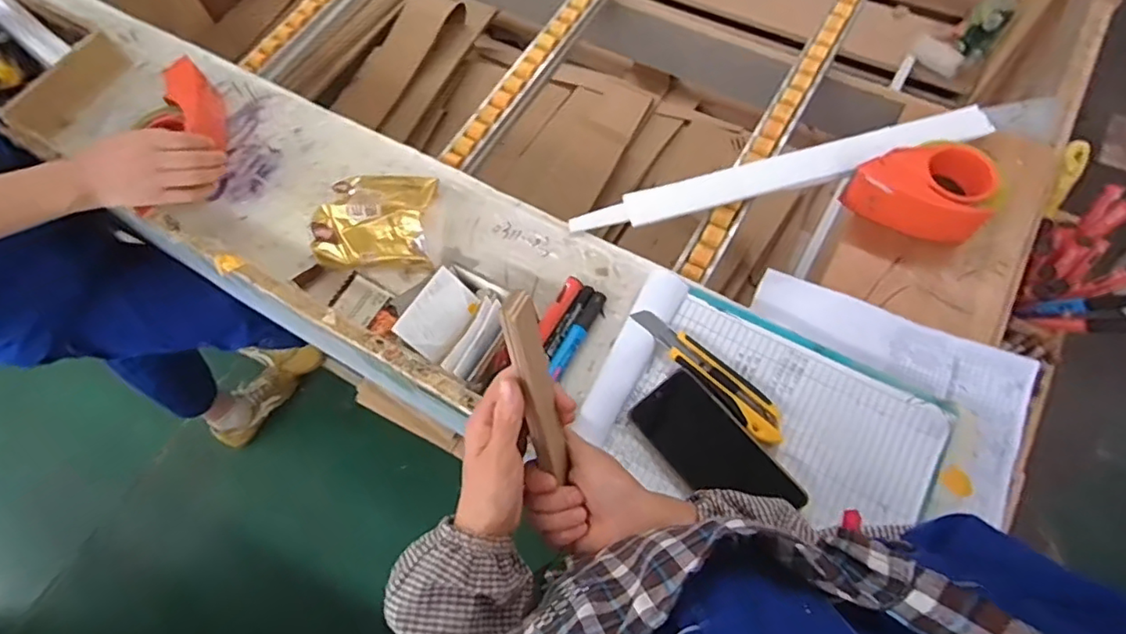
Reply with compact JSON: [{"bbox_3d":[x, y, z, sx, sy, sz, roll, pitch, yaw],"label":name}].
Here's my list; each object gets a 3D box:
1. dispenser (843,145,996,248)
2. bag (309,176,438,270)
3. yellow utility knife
[{"bbox_3d":[0.431,-0.159,0.703,0.148,0.056,0.126,29,70,15],"label":"dispenser"},{"bbox_3d":[-0.212,-0.111,0.673,0.131,0.059,0.111,2,65,3],"label":"bag"},{"bbox_3d":[0.149,0.053,0.595,0.039,0.017,0.182,-39,69,-14],"label":"yellow utility knife"}]

